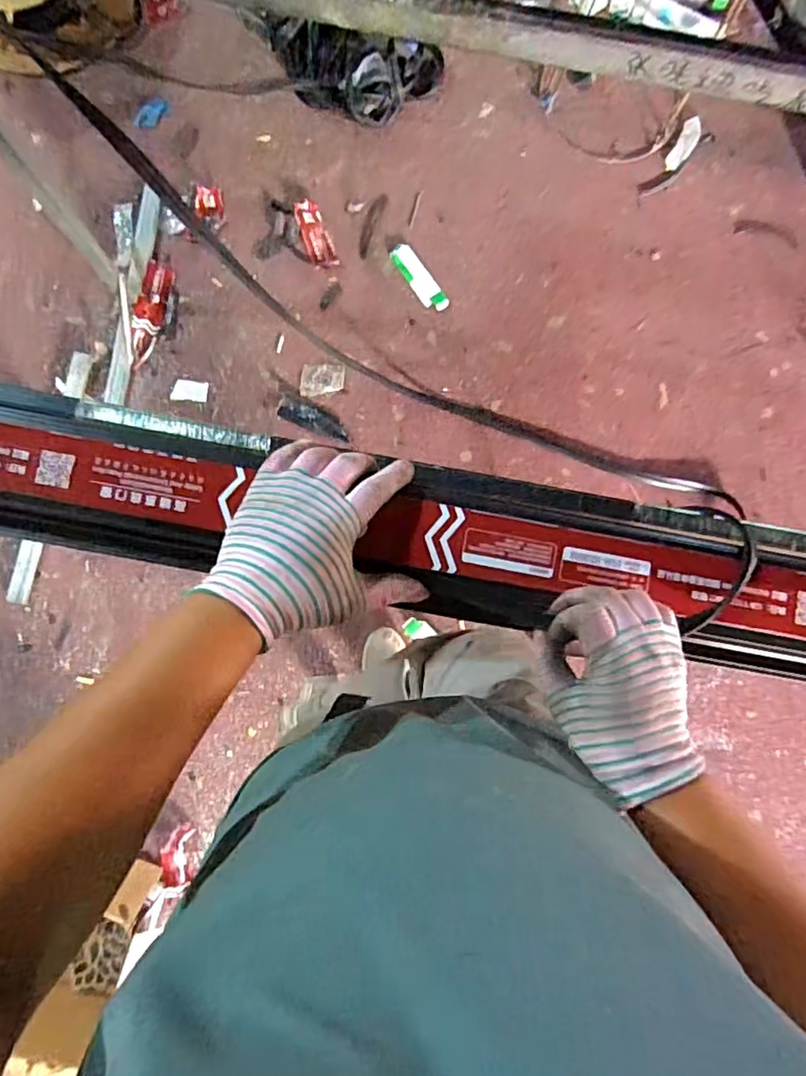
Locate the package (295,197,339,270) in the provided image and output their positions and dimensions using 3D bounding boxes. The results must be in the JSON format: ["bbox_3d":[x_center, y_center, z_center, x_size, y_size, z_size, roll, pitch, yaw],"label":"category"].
[{"bbox_3d":[-0.213,-0.741,1.471,0.064,0.025,0.168,-22,86,-4],"label":"package"}]

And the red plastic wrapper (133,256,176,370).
[{"bbox_3d":[-0.603,-0.536,1.425,0.066,0.029,0.263,10,84,-2],"label":"red plastic wrapper"}]

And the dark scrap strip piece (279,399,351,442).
[{"bbox_3d":[-0.209,-0.285,1.440,0.178,0.018,0.056,22,84,0],"label":"dark scrap strip piece"}]

